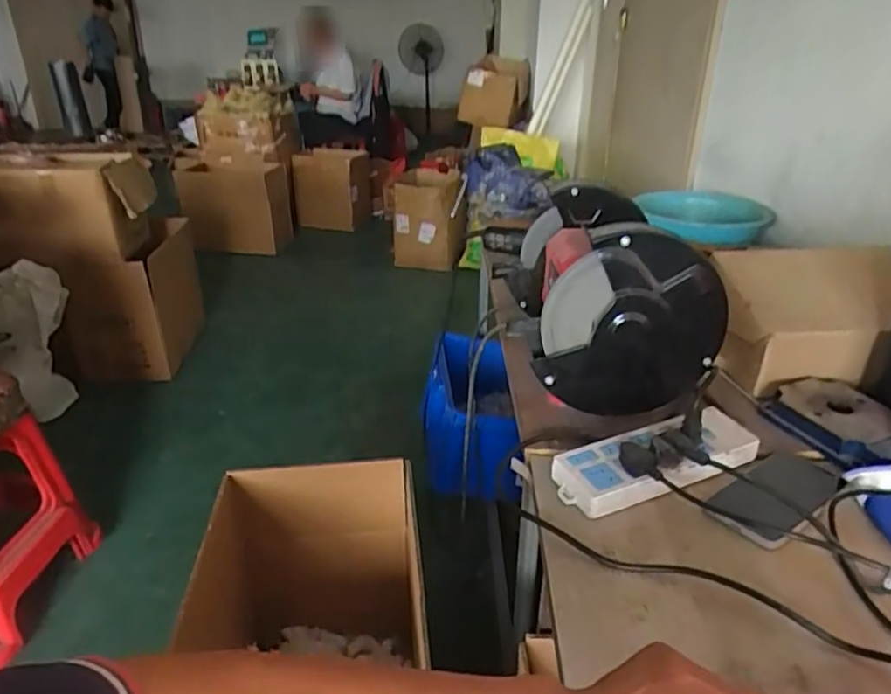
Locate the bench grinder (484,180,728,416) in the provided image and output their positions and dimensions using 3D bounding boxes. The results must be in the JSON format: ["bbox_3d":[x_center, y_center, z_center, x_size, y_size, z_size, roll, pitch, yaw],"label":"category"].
[{"bbox_3d":[0.193,-0.083,0.851,0.216,0.215,0.327,-2,26,-6],"label":"bench grinder"}]

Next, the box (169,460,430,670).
[{"bbox_3d":[-0.186,0.528,0.934,0.339,0.462,0.583,-2,26,-6],"label":"box"}]

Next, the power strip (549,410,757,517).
[{"bbox_3d":[0.233,0.122,0.690,0.237,0.032,0.083,-12,28,-25],"label":"power strip"}]

